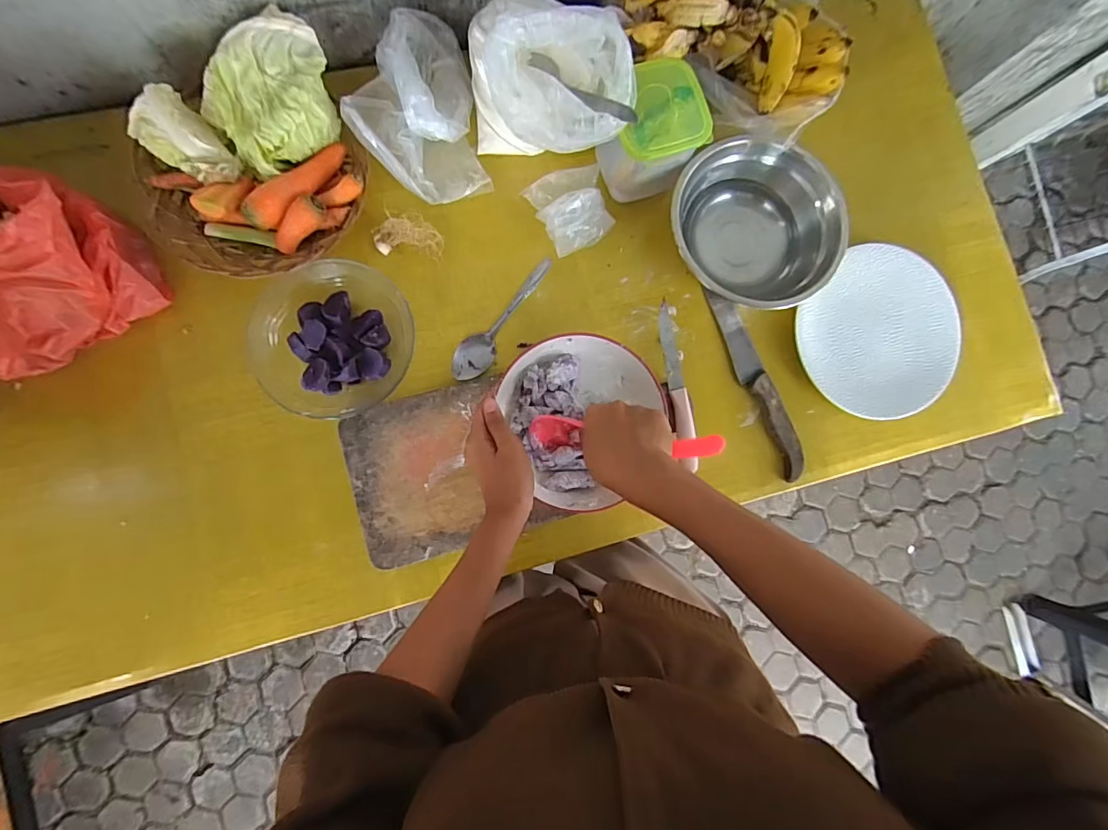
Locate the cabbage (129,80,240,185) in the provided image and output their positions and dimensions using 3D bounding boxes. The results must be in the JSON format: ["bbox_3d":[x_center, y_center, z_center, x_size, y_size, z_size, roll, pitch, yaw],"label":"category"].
[{"bbox_3d":[-0.359,-0.265,0.485,0.089,0.036,0.057,44,84,-1],"label":"cabbage"}]

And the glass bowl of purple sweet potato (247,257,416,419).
[{"bbox_3d":[-0.223,-0.075,0.523,0.151,0.058,0.152,0,86,-5],"label":"glass bowl of purple sweet potato"}]

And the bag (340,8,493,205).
[{"bbox_3d":[-0.149,-0.335,0.532,0.126,0.084,0.183,-13,87,-6],"label":"bag"}]

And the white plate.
[{"bbox_3d":[0.393,-0.094,0.593,0.193,0.027,0.190,0,86,-5],"label":"white plate"}]

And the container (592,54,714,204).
[{"bbox_3d":[0.102,-0.300,0.538,0.096,0.091,0.098,-7,87,-6],"label":"container"}]

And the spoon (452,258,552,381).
[{"bbox_3d":[-0.060,-0.112,0.561,0.039,0.026,0.170,30,84,-3],"label":"spoon"}]

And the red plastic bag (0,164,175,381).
[{"bbox_3d":[-0.506,-0.140,0.461,0.181,0.126,0.178,-44,91,-7],"label":"red plastic bag"}]

